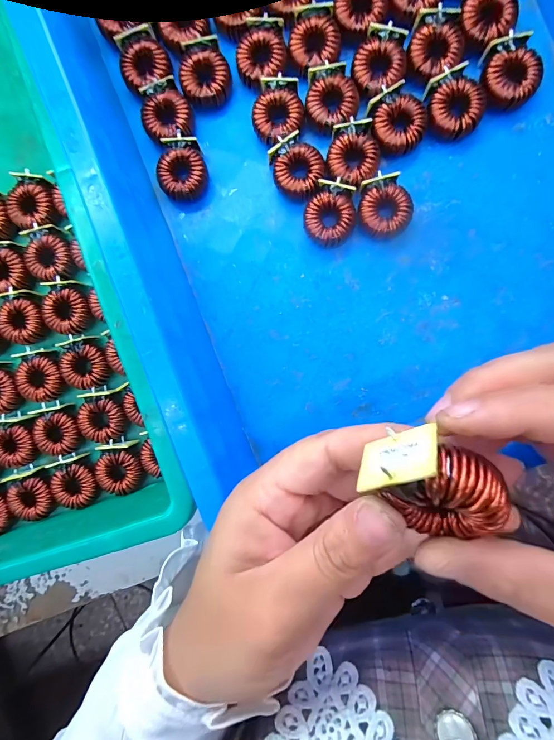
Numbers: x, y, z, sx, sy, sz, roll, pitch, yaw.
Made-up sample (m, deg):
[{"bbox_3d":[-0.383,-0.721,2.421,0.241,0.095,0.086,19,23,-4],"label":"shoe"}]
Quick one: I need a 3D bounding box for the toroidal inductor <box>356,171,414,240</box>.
[{"bbox_3d":[0.076,-0.115,0.242,0.035,0.018,0.038,0,92,4],"label":"toroidal inductor"}]

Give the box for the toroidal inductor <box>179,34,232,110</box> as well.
[{"bbox_3d":[-0.052,-0.213,0.249,0.035,0.019,0.039,-9,91,5],"label":"toroidal inductor"}]

